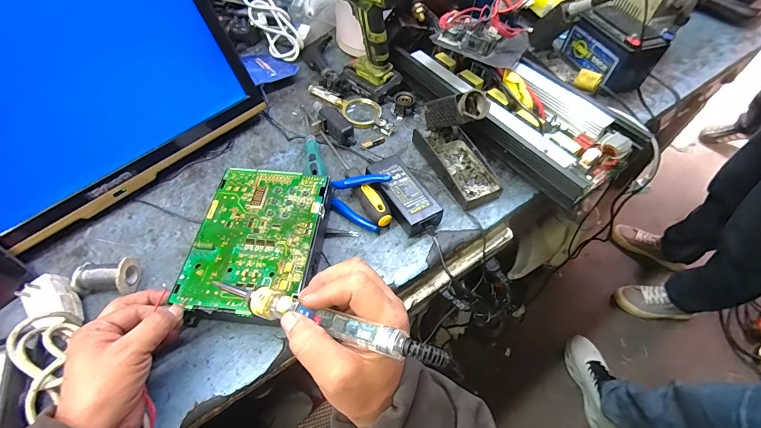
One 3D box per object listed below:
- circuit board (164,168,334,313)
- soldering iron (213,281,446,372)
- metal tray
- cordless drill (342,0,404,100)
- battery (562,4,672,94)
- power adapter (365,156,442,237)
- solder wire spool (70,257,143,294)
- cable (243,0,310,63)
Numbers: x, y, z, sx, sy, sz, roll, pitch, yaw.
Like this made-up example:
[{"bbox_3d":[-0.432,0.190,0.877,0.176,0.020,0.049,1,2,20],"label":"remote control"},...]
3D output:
[{"bbox_3d":[-0.153,0.025,0.443,0.145,0.013,0.195,7,55,3],"label":"circuit board"},{"bbox_3d":[-0.051,0.083,0.281,0.208,0.023,0.019,8,52,28],"label":"soldering iron"},{"bbox_3d":[0.121,-0.085,0.567,0.073,0.033,0.161,-22,58,-17],"label":"metal tray"},{"bbox_3d":[-0.051,-0.333,0.619,0.197,0.206,0.064,32,60,19],"label":"cordless drill"},{"bbox_3d":[0.468,-0.334,0.713,0.121,0.088,0.151,-20,58,-15],"label":"battery"},{"bbox_3d":[0.033,-0.029,0.527,0.065,0.033,0.133,-26,59,-19],"label":"power adapter"},{"bbox_3d":[-0.340,0.075,0.447,0.062,0.040,0.047,3,55,0],"label":"solder wire spool"},{"bbox_3d":[-0.222,-0.401,0.756,0.078,0.072,0.175,-39,86,-25],"label":"cable"}]

